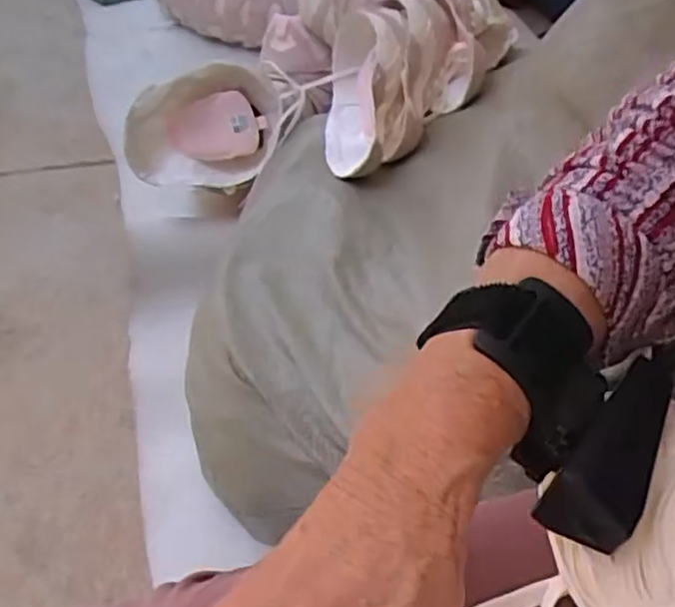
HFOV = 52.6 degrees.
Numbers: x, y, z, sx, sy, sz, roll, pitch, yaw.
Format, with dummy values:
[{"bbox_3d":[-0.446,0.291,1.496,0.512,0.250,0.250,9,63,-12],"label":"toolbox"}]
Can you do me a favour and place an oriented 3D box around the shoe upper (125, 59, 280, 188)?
[{"bbox_3d":[-0.181,-0.221,0.886,0.202,0.144,0.090,-27,16,-30],"label":"shoe upper"}]

